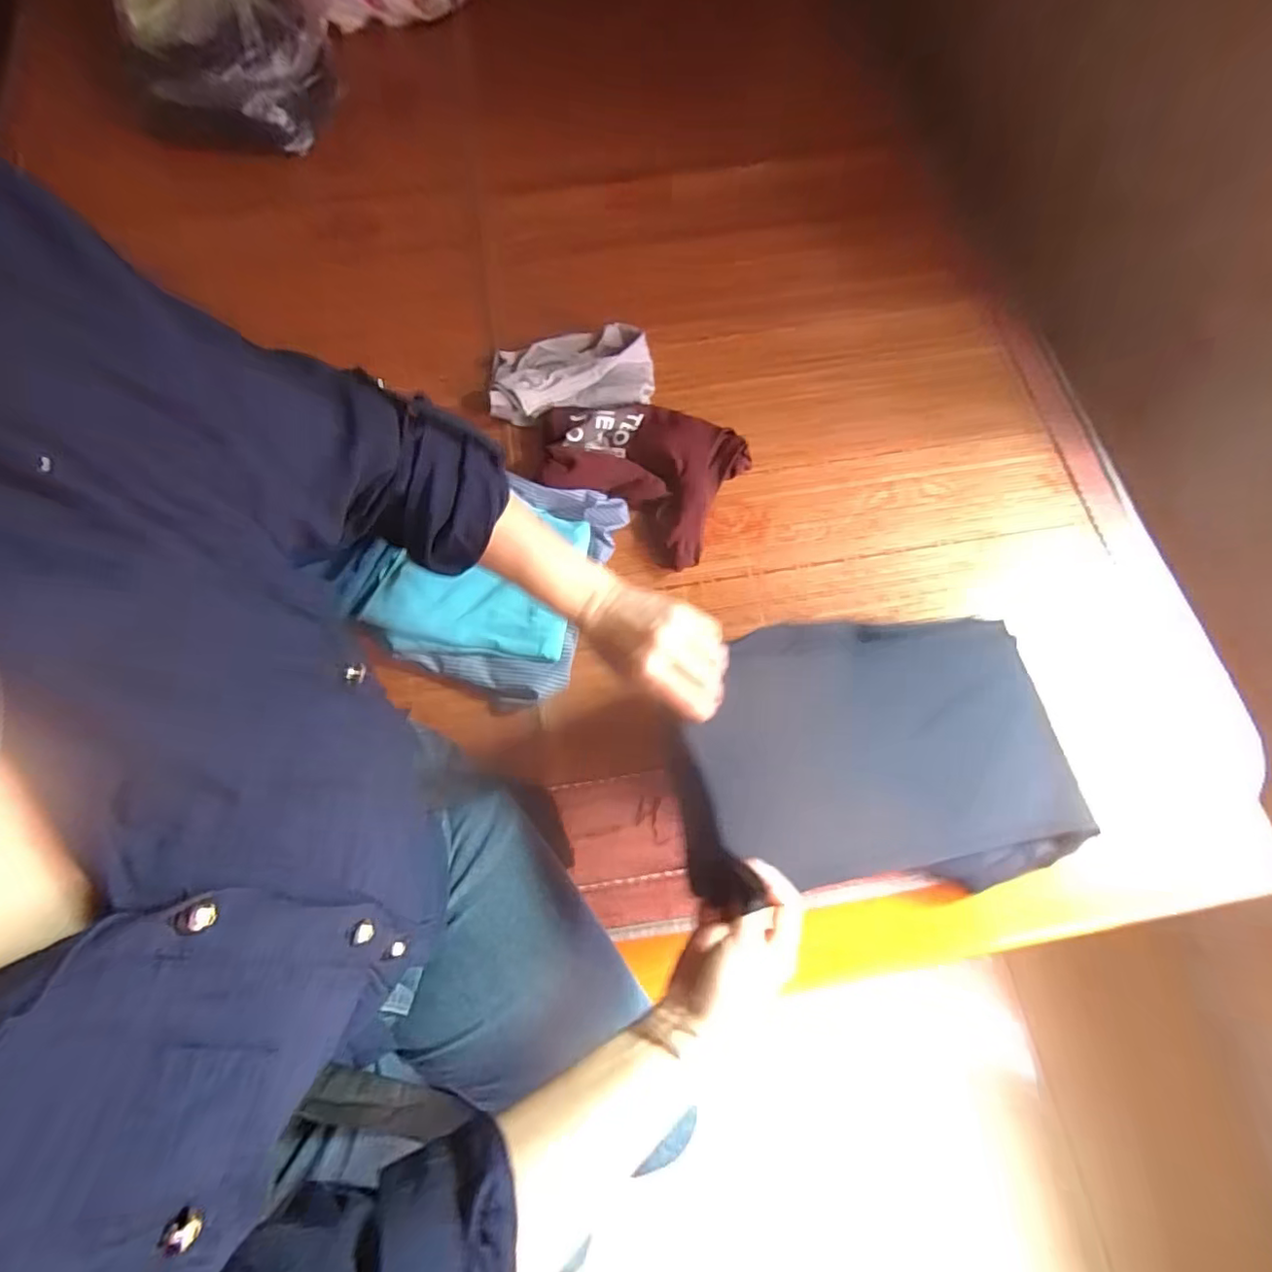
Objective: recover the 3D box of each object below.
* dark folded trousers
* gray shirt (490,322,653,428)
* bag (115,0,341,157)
[{"bbox_3d":[0.227,0.112,0.564,0.402,0.050,0.247,-3,77,-15],"label":"dark folded trousers"},{"bbox_3d":[-0.082,-0.338,0.763,0.202,0.058,0.123,-4,71,0],"label":"gray shirt"},{"bbox_3d":[-0.597,-0.863,0.856,0.254,0.176,0.287,-13,71,-6],"label":"bag"}]

